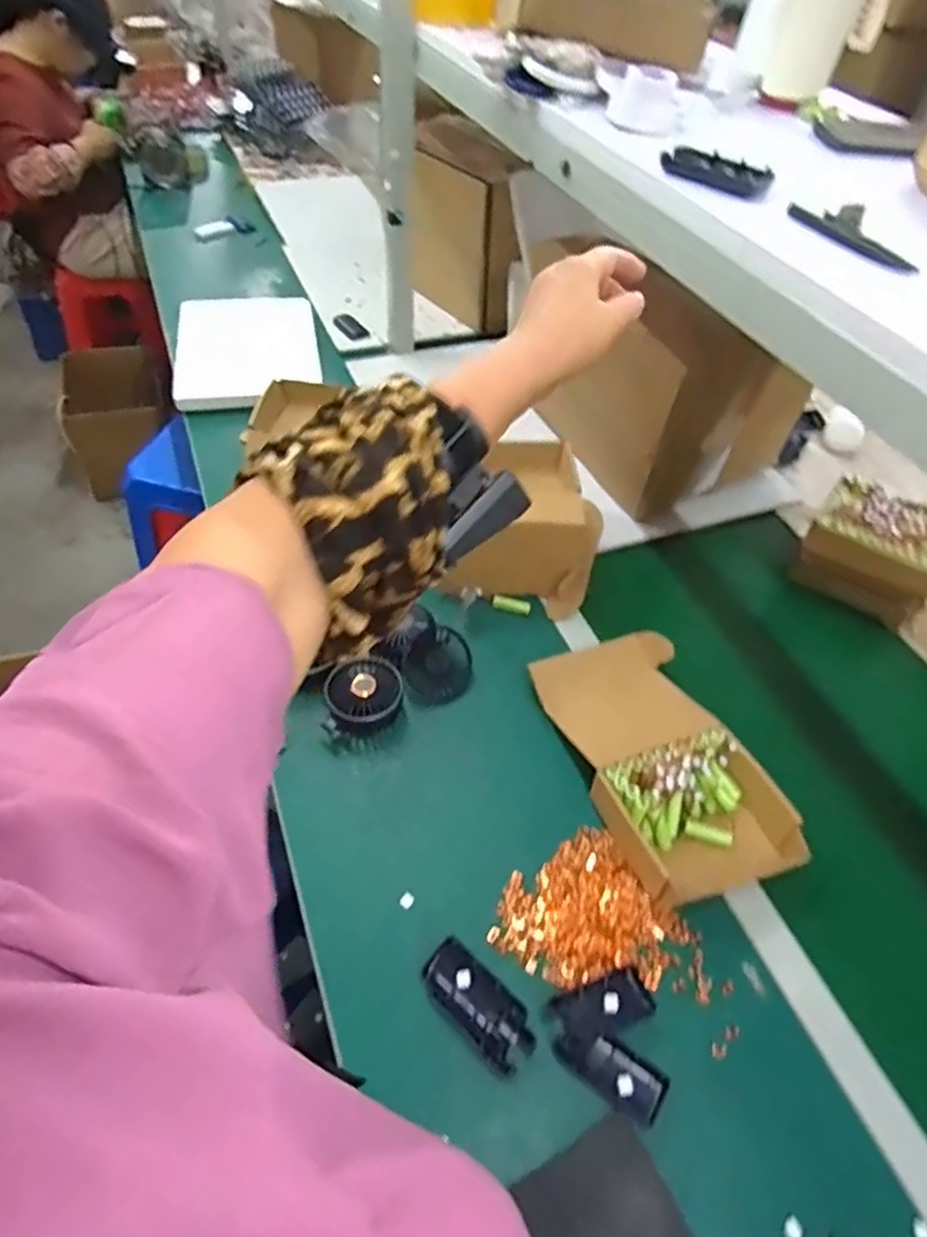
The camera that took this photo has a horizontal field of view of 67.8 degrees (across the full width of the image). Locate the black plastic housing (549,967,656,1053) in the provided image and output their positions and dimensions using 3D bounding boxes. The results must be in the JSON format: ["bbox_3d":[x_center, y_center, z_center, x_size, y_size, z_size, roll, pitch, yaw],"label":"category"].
[{"bbox_3d":[0.126,0.348,0.620,0.083,0.015,0.045,-18,52,-19],"label":"black plastic housing"}]

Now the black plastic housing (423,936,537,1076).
[{"bbox_3d":[0.013,0.343,0.608,0.113,0.036,0.050,36,55,25],"label":"black plastic housing"}]

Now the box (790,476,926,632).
[{"bbox_3d":[0.566,-0.096,0.943,0.164,0.120,0.121,34,54,24],"label":"box"}]

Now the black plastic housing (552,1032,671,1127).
[{"bbox_3d":[0.127,0.388,0.595,0.095,0.011,0.044,30,53,21],"label":"black plastic housing"}]

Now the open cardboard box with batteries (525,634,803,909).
[{"bbox_3d":[0.214,0.150,0.768,0.179,0.057,0.307,-13,50,-15],"label":"open cardboard box with batteries"}]

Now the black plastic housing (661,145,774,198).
[{"bbox_3d":[0.217,-0.383,0.590,0.093,0.017,0.033,34,54,23],"label":"black plastic housing"}]

